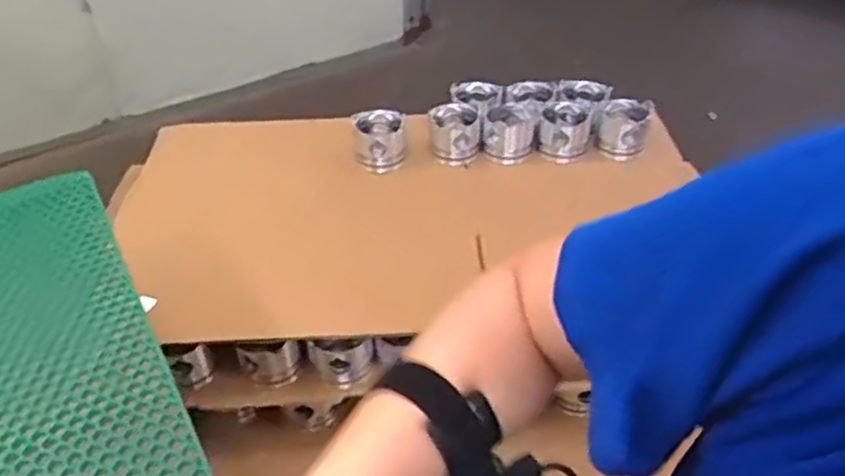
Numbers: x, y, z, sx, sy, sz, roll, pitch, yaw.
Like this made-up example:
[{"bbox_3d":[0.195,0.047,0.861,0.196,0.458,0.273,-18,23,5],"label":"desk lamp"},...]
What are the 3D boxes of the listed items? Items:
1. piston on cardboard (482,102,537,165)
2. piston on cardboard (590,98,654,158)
[{"bbox_3d":[0.165,-0.204,1.356,0.097,0.082,0.101,5,40,6],"label":"piston on cardboard"},{"bbox_3d":[0.372,-0.209,1.346,0.105,0.075,0.104,12,41,15],"label":"piston on cardboard"}]

